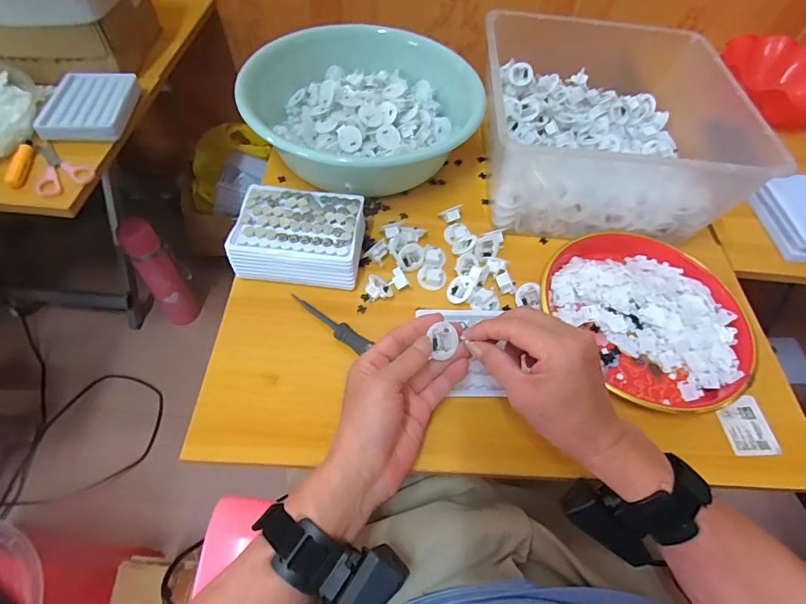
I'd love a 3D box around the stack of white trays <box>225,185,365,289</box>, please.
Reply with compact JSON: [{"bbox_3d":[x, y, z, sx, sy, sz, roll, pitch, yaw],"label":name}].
[{"bbox_3d":[-0.114,-0.069,0.481,0.136,0.055,0.109,2,56,-4],"label":"stack of white trays"}]

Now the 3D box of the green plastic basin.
[{"bbox_3d":[-0.052,-0.267,0.597,0.282,0.114,0.282,0,56,-5],"label":"green plastic basin"}]

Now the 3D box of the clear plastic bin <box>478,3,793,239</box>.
[{"bbox_3d":[0.244,-0.223,0.557,0.290,0.132,0.267,4,56,-3],"label":"clear plastic bin"}]

